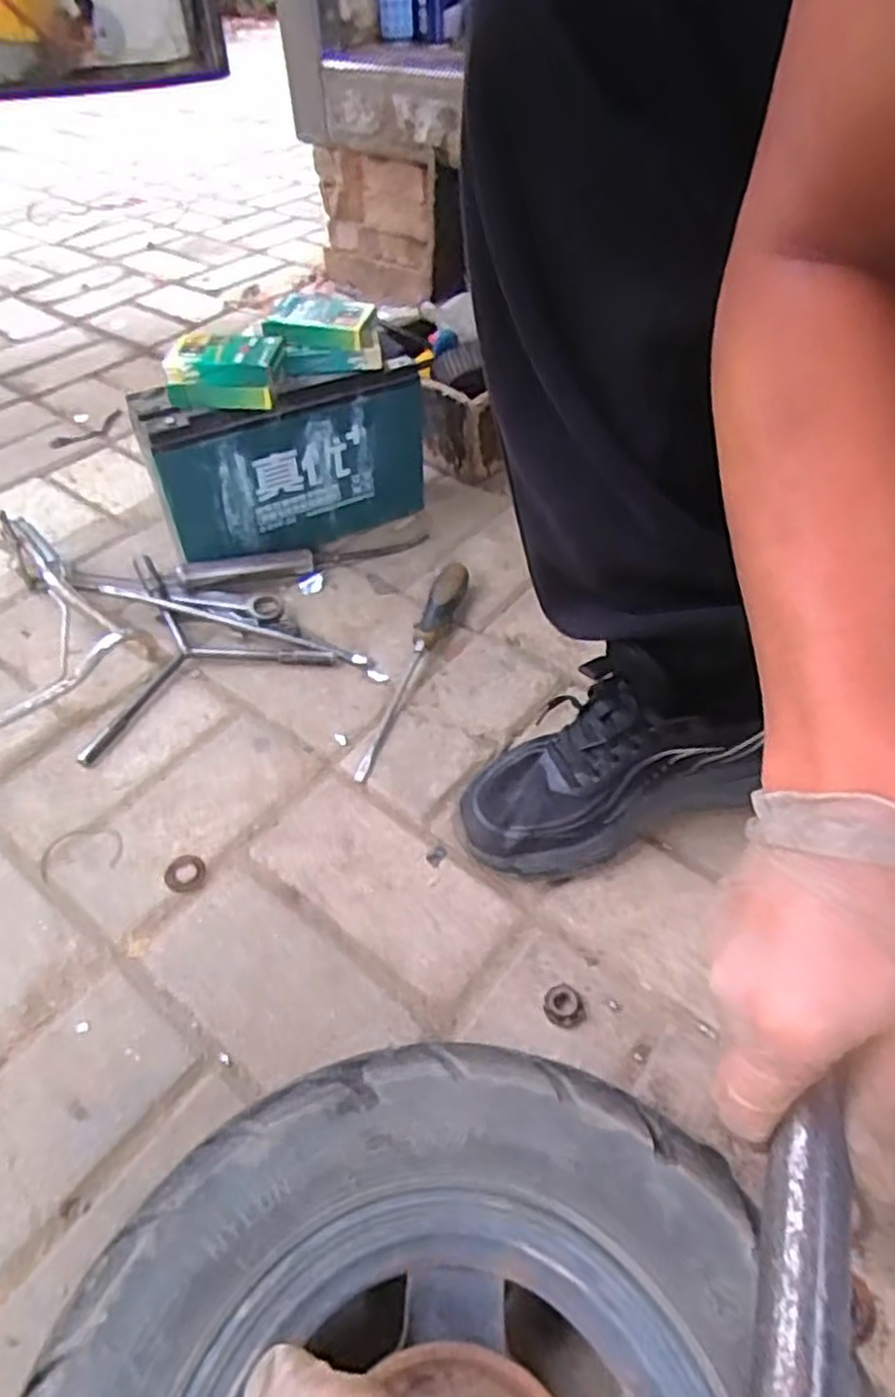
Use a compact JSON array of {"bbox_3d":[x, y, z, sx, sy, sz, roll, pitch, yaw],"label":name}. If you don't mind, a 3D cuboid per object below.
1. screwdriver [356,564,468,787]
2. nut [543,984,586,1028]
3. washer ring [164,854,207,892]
[{"bbox_3d":[-0.032,-0.033,0.659,0.025,0.027,0.241,16,51,15],"label":"screwdriver"},{"bbox_3d":[0.073,0.193,0.473,0.025,0.009,0.027,-1,49,1],"label":"nut"},{"bbox_3d":[-0.188,0.124,0.539,0.029,0.004,0.028,-1,49,1],"label":"washer ring"}]

